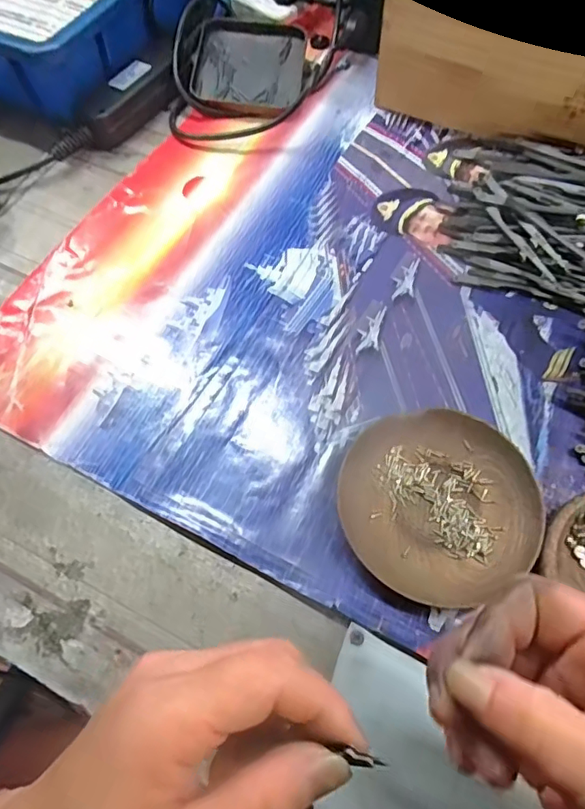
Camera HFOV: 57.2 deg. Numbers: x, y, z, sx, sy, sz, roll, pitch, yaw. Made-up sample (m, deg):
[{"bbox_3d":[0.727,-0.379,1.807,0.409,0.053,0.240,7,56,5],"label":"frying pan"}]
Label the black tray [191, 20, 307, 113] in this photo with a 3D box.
[{"bbox_3d":[-0.040,-0.321,0.507,0.100,0.022,0.103,2,62,2],"label":"black tray"}]

